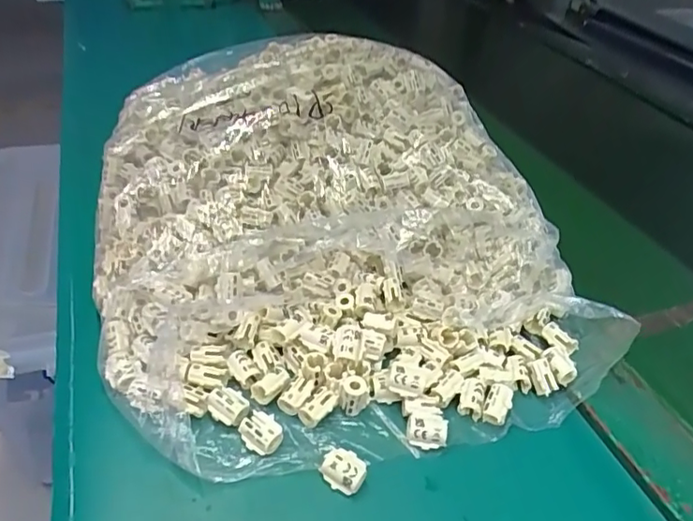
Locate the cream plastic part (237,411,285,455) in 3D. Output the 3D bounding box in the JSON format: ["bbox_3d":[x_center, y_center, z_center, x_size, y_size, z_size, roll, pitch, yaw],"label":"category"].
[{"bbox_3d":[-0.047,0.096,0.305,0.023,0.012,0.017,31,45,28],"label":"cream plastic part"}]

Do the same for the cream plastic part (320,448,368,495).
[{"bbox_3d":[-0.001,0.113,0.293,0.022,0.015,0.017,31,45,28],"label":"cream plastic part"}]

